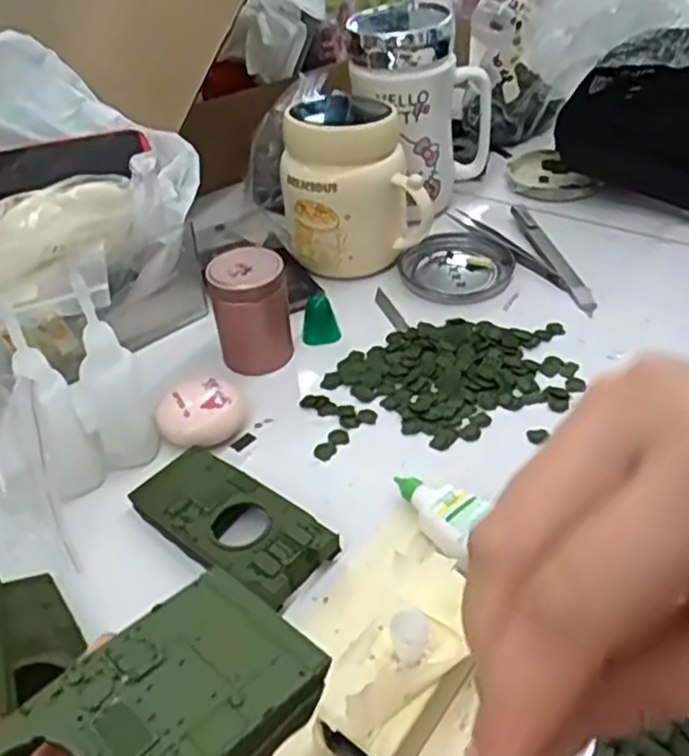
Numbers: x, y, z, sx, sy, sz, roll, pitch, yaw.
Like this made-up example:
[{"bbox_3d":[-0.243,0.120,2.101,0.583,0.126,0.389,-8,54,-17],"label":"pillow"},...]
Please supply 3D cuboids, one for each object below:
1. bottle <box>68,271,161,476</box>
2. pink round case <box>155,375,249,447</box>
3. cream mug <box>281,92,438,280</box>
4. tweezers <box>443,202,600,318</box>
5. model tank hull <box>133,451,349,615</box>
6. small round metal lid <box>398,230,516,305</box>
[{"bbox_3d":[-0.122,-0.001,0.377,0.037,0.103,0.026,-20,42,-16],"label":"bottle"},{"bbox_3d":[-0.078,0.021,0.409,0.048,0.024,0.037,-16,41,-12],"label":"pink round case"},{"bbox_3d":[0.007,-0.139,0.517,0.097,0.112,0.090,-6,40,0],"label":"cream mug"},{"bbox_3d":[0.134,-0.096,0.533,0.048,0.008,0.153,-19,42,-15],"label":"tweezers"},{"bbox_3d":[-0.055,0.069,0.355,0.103,0.019,0.046,27,50,32],"label":"model tank hull"},{"bbox_3d":[0.079,-0.079,0.523,0.078,0.011,0.084,-3,40,3],"label":"small round metal lid"}]

